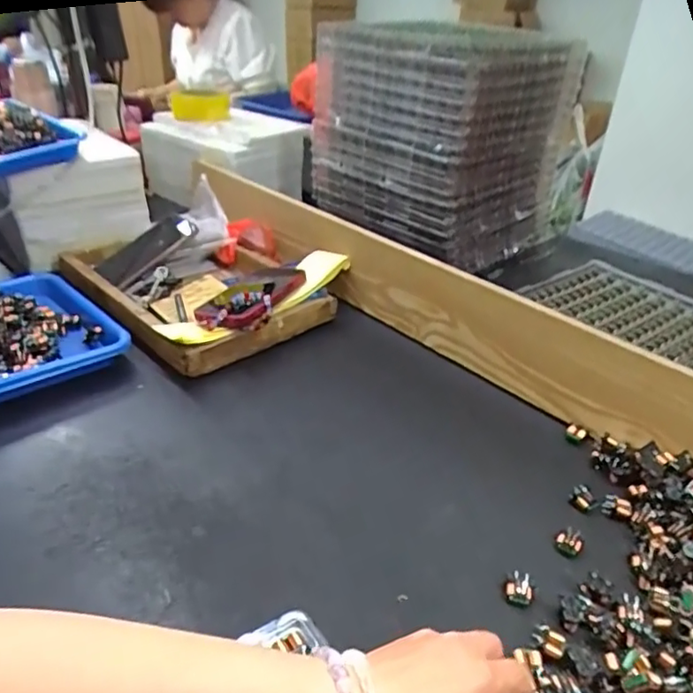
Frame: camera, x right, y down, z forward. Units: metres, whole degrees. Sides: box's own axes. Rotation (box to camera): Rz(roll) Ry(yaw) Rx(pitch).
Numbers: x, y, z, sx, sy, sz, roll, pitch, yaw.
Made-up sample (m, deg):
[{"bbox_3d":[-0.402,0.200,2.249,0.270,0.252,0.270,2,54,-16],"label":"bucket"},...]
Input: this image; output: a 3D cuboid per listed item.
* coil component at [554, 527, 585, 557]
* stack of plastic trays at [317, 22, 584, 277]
[{"bbox_3d":[0.191,0.166,0.497,0.022,0.017,0.016,20,33,25],"label":"coil component"},{"bbox_3d":[0.158,-0.359,1.000,0.308,0.305,0.338,-22,40,-36],"label":"stack of plastic trays"}]

